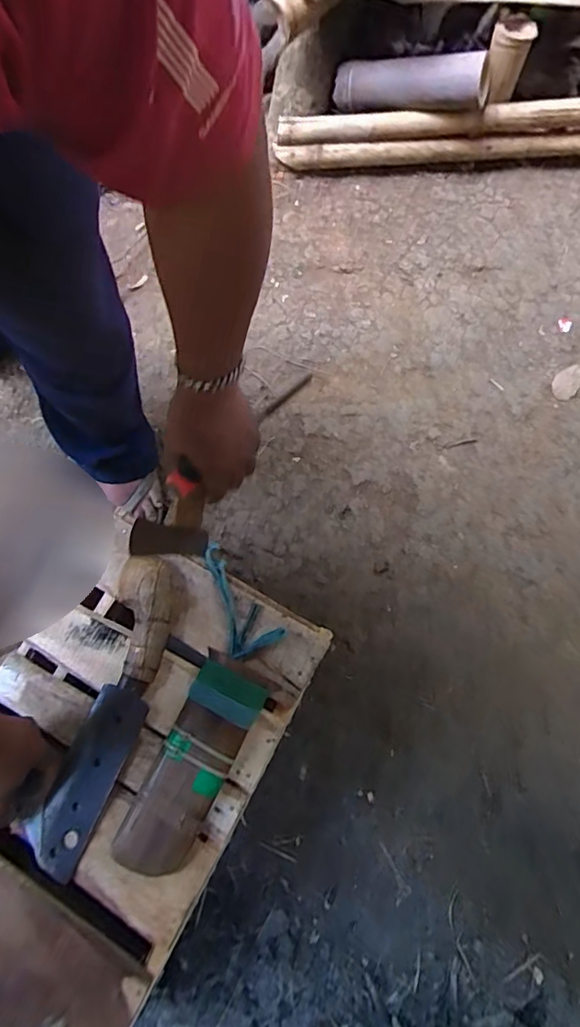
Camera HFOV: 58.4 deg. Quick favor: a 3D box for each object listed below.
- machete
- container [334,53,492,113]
[{"bbox_3d":[-0.240,0.236,0.646,0.123,0.029,0.372,17,79,5],"label":"machete"},{"bbox_3d":[0.232,-0.849,1.022,0.305,0.067,0.076,14,76,17],"label":"container"}]

